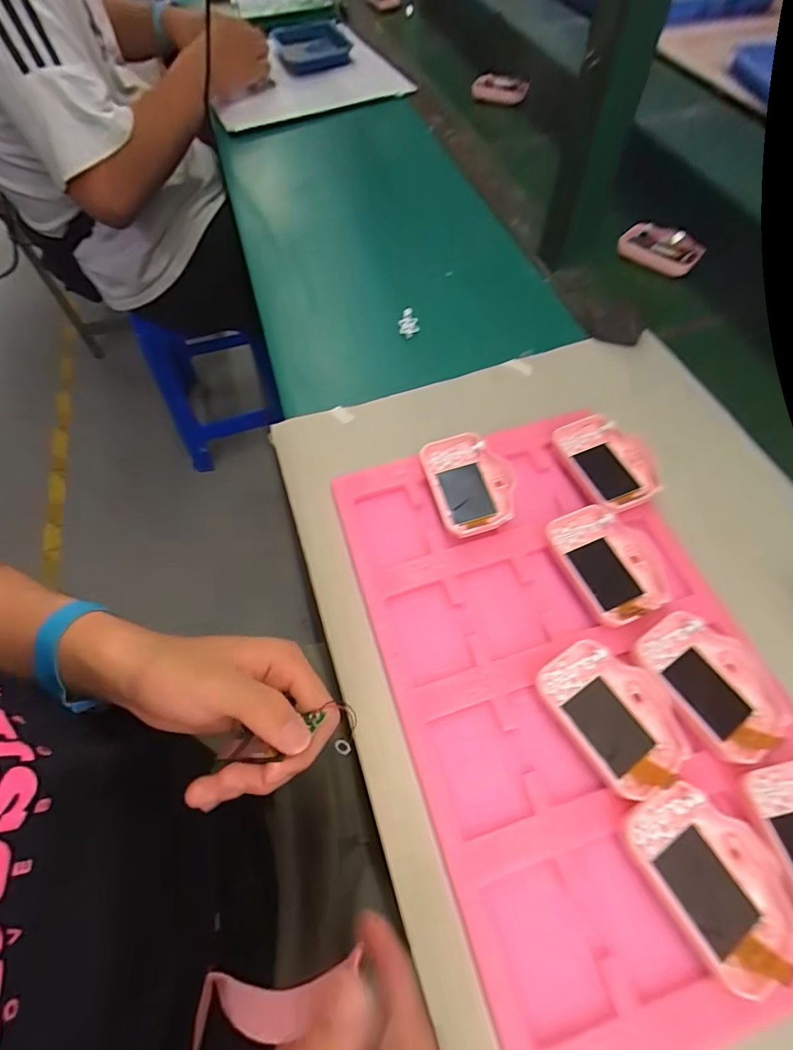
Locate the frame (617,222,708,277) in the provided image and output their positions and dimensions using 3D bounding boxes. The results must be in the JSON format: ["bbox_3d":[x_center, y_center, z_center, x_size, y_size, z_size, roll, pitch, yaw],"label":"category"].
[{"bbox_3d":[0.295,-0.310,0.543,0.084,0.011,0.080,31,66,18],"label":"frame"}]

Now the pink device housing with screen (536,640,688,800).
[{"bbox_3d":[0.131,0.112,0.292,0.057,0.017,0.083,-32,64,-15],"label":"pink device housing with screen"}]

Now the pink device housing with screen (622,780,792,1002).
[{"bbox_3d":[0.164,0.181,0.251,0.060,0.018,0.082,-30,64,-15],"label":"pink device housing with screen"}]

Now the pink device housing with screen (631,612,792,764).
[{"bbox_3d":[0.194,0.094,0.298,0.062,0.016,0.082,-31,64,-15],"label":"pink device housing with screen"}]

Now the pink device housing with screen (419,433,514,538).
[{"bbox_3d":[0.058,-0.032,0.375,0.061,0.017,0.080,-16,61,-7],"label":"pink device housing with screen"}]

